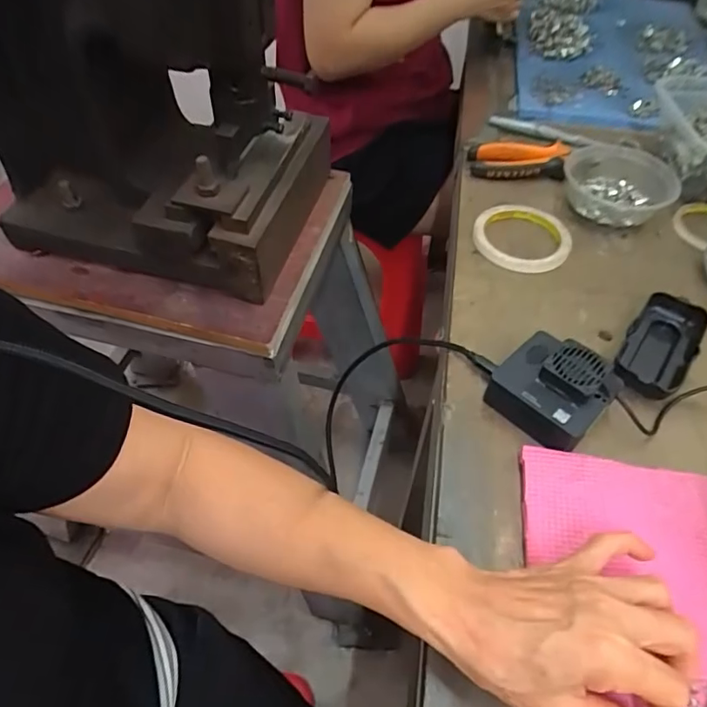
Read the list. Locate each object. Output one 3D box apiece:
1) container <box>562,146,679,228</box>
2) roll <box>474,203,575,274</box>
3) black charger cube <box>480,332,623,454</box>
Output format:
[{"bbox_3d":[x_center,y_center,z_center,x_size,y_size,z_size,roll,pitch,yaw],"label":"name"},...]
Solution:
[{"bbox_3d":[0.293,-0.186,0.586,0.117,0.039,0.117,-1,51,1],"label":"container"},{"bbox_3d":[0.175,-0.120,0.551,0.095,0.014,0.093,-1,51,1],"label":"roll"},{"bbox_3d":[0.154,0.028,0.412,0.074,0.044,0.081,-33,57,-23],"label":"black charger cube"}]

